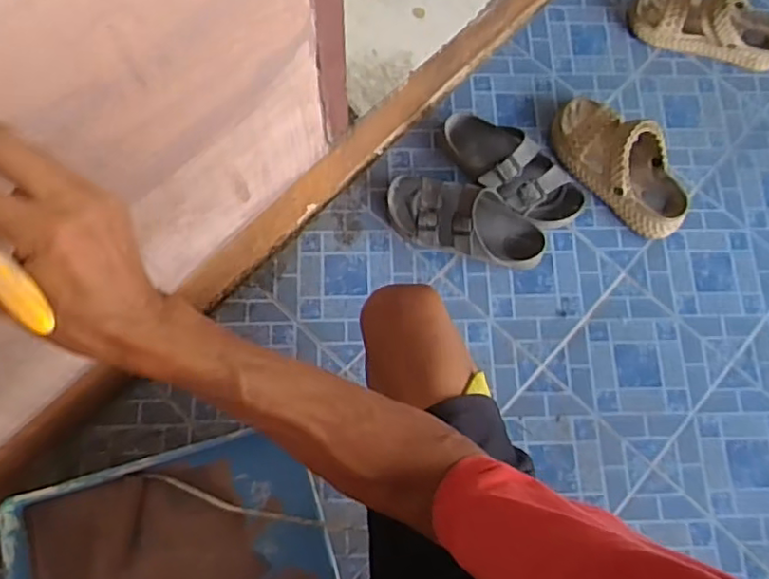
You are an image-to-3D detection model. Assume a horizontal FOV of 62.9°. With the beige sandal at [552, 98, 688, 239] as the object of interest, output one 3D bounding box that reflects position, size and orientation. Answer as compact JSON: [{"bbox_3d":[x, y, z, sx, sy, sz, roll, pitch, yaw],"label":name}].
[{"bbox_3d":[0.367,-0.199,0.963,0.255,0.102,0.115,42,75,11],"label":"beige sandal"}]

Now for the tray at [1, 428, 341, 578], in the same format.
[{"bbox_3d":[-0.249,0.345,0.771,0.362,0.070,0.281,-16,73,-8],"label":"tray"}]

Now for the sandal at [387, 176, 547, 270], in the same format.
[{"bbox_3d":[0.120,-0.099,0.930,0.246,0.070,0.101,19,72,4],"label":"sandal"}]

